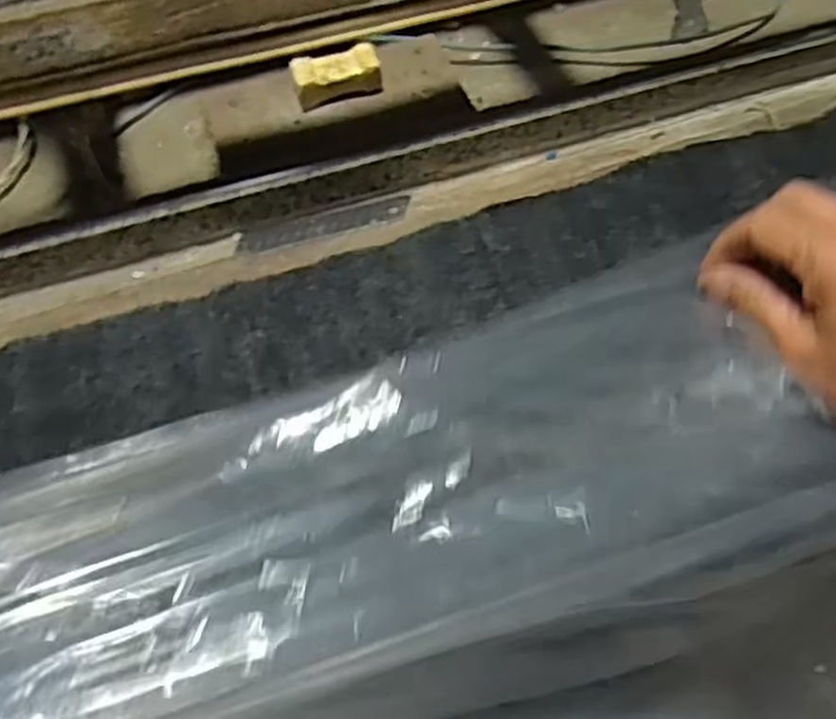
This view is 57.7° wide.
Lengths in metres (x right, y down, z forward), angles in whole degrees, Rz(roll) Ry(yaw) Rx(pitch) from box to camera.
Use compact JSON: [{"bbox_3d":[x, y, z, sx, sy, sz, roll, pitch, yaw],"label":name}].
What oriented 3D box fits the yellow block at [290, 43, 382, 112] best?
[{"bbox_3d":[-0.047,-0.161,0.434,0.048,0.022,0.025,-18,60,-9],"label":"yellow block"}]

